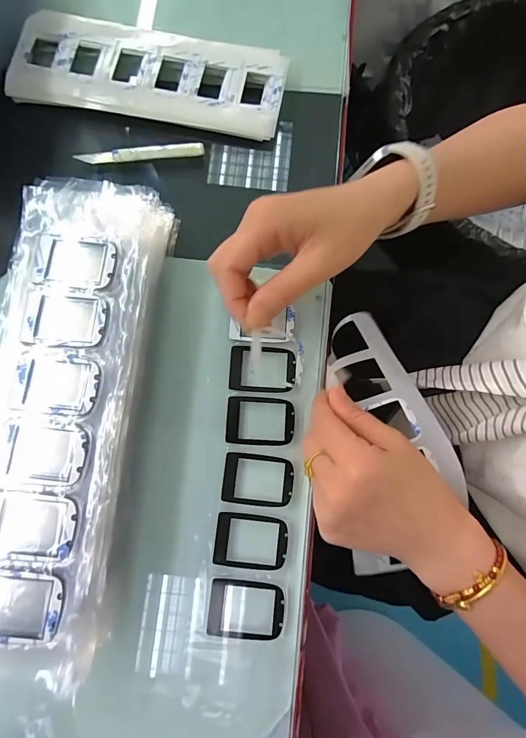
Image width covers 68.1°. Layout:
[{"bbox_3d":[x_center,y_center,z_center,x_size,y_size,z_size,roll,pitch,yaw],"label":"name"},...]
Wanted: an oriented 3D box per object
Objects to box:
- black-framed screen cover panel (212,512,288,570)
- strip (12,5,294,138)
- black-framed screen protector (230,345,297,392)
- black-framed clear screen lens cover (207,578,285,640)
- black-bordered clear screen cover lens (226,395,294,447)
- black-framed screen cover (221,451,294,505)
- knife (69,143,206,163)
[{"bbox_3d":[-0.008,0.123,0.277,0.051,0.004,0.036,6,79,0],"label":"black-framed screen cover panel"},{"bbox_3d":[-0.100,-0.265,0.346,0.237,0.011,0.089,9,79,1],"label":"strip"},{"bbox_3d":[0.000,0.000,0.303,0.051,0.004,0.036,3,79,-1],"label":"black-framed screen protector"},{"bbox_3d":[-0.011,0.165,0.267,0.052,0.004,0.036,4,79,0],"label":"black-framed clear screen lens cover"},{"bbox_3d":[-0.002,0.039,0.295,0.051,0.004,0.036,3,79,-1],"label":"black-bordered clear screen cover lens"},{"bbox_3d":[-0.003,0.082,0.286,0.051,0.004,0.036,7,79,0],"label":"black-framed screen cover"},{"bbox_3d":[-0.106,-0.187,0.338,0.107,0.006,0.010,-6,79,-2],"label":"knife"}]

